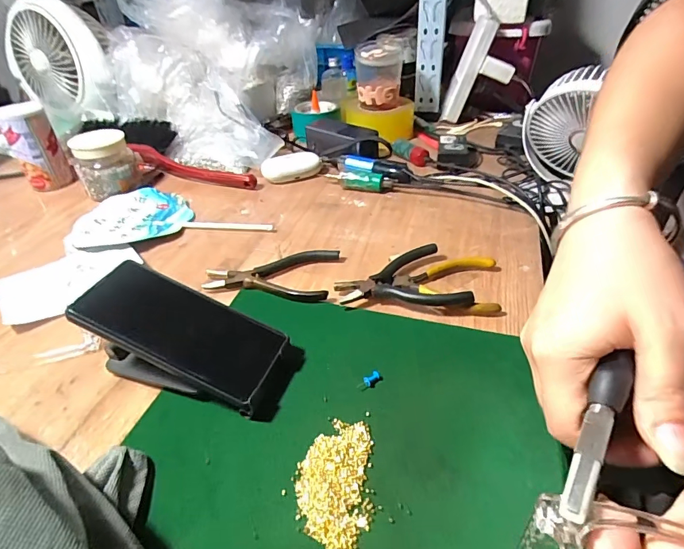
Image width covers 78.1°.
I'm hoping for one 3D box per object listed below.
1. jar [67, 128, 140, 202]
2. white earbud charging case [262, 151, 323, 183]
[{"bbox_3d":[-0.365,-0.170,0.654,0.084,0.086,0.066,-24,43,-24],"label":"jar"},{"bbox_3d":[-0.080,-0.174,0.683,0.095,0.028,0.048,-13,39,-12],"label":"white earbud charging case"}]

